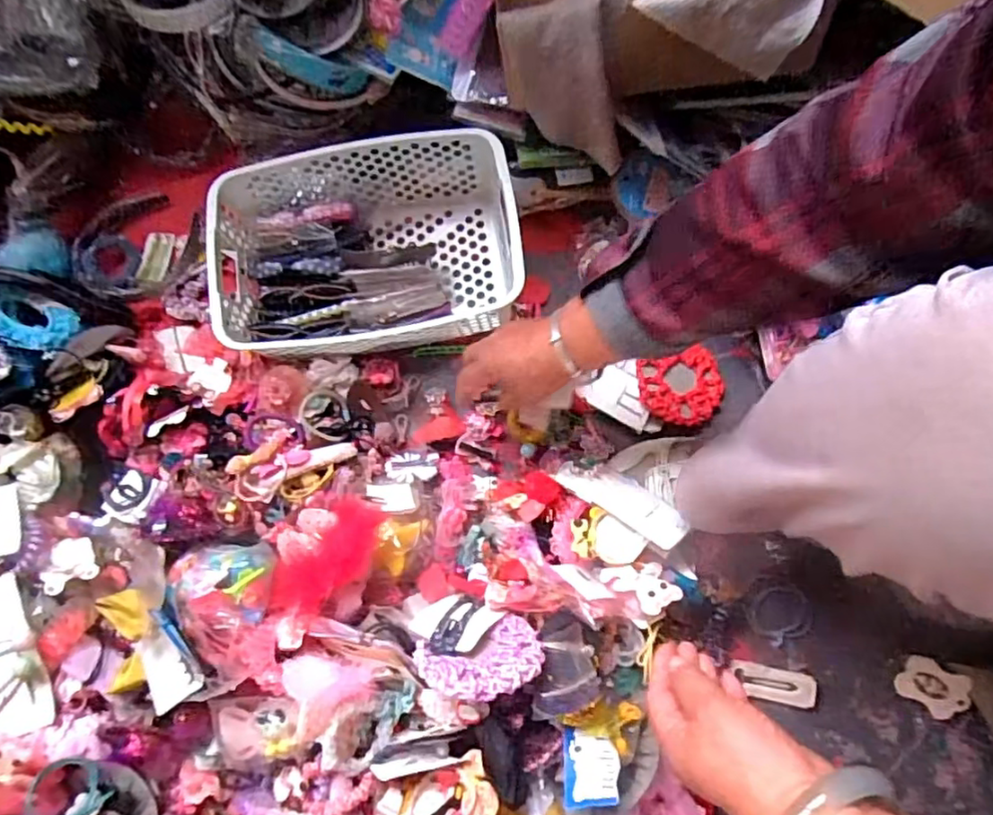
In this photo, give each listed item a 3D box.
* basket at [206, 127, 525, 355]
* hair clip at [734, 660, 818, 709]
[{"bbox_3d":[-0.136,-0.153,0.634,0.309,0.101,0.196,-8,74,-3],"label":"basket"},{"bbox_3d":[0.254,0.251,0.564,0.073,0.008,0.029,11,74,3],"label":"hair clip"}]

